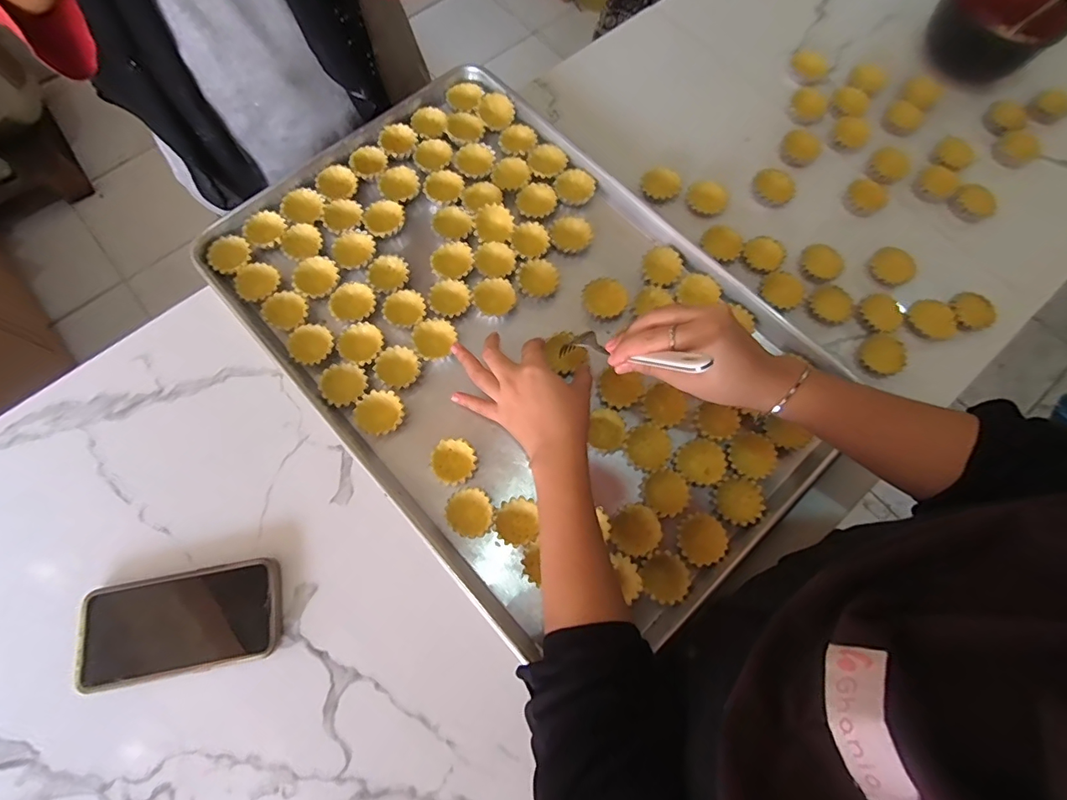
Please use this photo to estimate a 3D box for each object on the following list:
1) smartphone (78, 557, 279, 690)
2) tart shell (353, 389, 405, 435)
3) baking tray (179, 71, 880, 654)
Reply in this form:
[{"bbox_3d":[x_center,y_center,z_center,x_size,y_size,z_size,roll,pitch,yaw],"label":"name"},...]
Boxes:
[{"bbox_3d":[-0.304,0.191,0.415,0.161,0.019,0.082,-9,73,-3],"label":"smartphone"},{"bbox_3d":[-0.151,0.013,0.470,0.045,0.017,0.042,0,73,0],"label":"tart shell"},{"bbox_3d":[-0.017,-0.078,0.491,0.401,0.026,0.607,-42,77,-12],"label":"baking tray"}]

